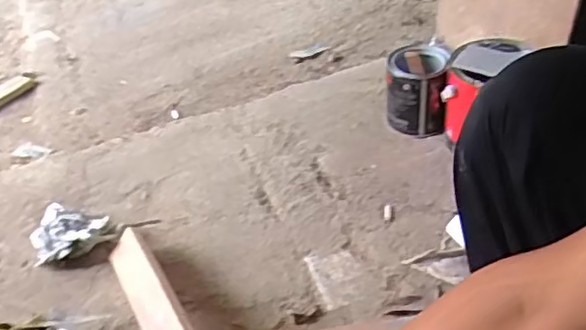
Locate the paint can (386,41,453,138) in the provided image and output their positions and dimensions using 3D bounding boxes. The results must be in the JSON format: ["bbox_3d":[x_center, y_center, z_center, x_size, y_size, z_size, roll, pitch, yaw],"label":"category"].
[{"bbox_3d":[0.223,-0.134,1.115,0.104,0.144,0.109,-3,40,2],"label":"paint can"}]

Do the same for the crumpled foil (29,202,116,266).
[{"bbox_3d":[-0.340,0.103,0.955,0.121,0.051,0.097,-12,41,-9],"label":"crumpled foil"}]

